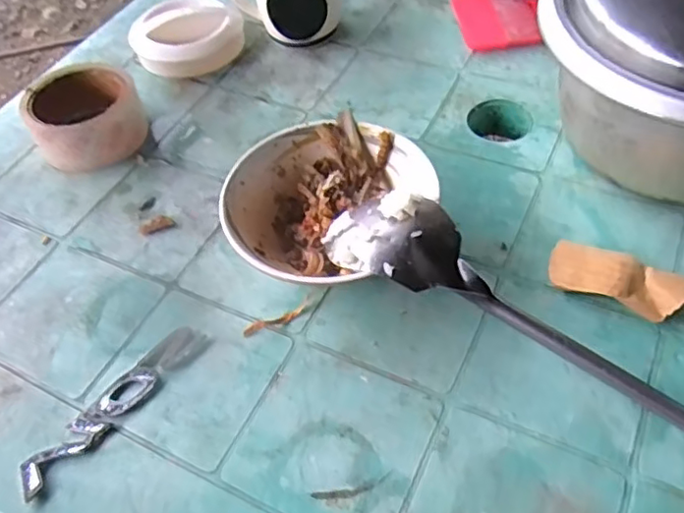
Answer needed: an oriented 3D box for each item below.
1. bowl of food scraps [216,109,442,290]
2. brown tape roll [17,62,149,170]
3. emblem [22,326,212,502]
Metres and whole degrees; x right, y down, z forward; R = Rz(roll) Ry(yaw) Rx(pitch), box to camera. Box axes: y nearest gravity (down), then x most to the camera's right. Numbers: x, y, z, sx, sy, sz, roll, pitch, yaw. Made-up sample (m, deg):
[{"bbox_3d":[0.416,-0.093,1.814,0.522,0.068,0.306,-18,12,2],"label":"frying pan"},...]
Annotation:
[{"bbox_3d":[-0.009,-0.032,0.449,0.145,0.054,0.135,-2,51,3],"label":"bowl of food scraps"},{"bbox_3d":[-0.228,-0.125,0.546,0.093,0.047,0.094,-2,51,3],"label":"brown tape roll"},{"bbox_3d":[-0.145,0.093,0.395,0.026,0.004,0.136,35,62,28],"label":"emblem"}]

